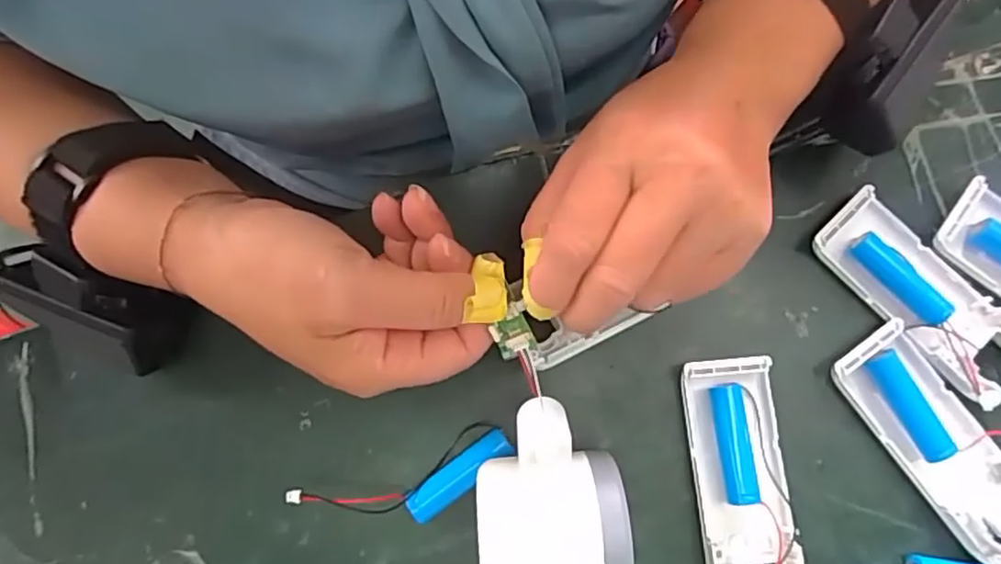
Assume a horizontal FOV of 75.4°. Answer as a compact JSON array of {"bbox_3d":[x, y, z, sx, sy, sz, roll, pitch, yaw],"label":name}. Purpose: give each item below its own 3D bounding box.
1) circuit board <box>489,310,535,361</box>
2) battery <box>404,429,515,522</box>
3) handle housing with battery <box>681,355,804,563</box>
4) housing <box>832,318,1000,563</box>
[{"bbox_3d":[0.005,0.021,0.257,0.014,0.004,0.018,-19,98,14],"label":"circuit board"},{"bbox_3d":[-0.018,0.083,0.280,0.050,0.013,0.014,-35,81,-8],"label":"battery"},{"bbox_3d":[0.105,0.087,0.282,0.038,0.014,0.104,-4,78,-2],"label":"handle housing with battery"},{"bbox_3d":[0.193,0.067,0.280,0.039,0.026,0.100,-34,81,-7],"label":"housing"}]

